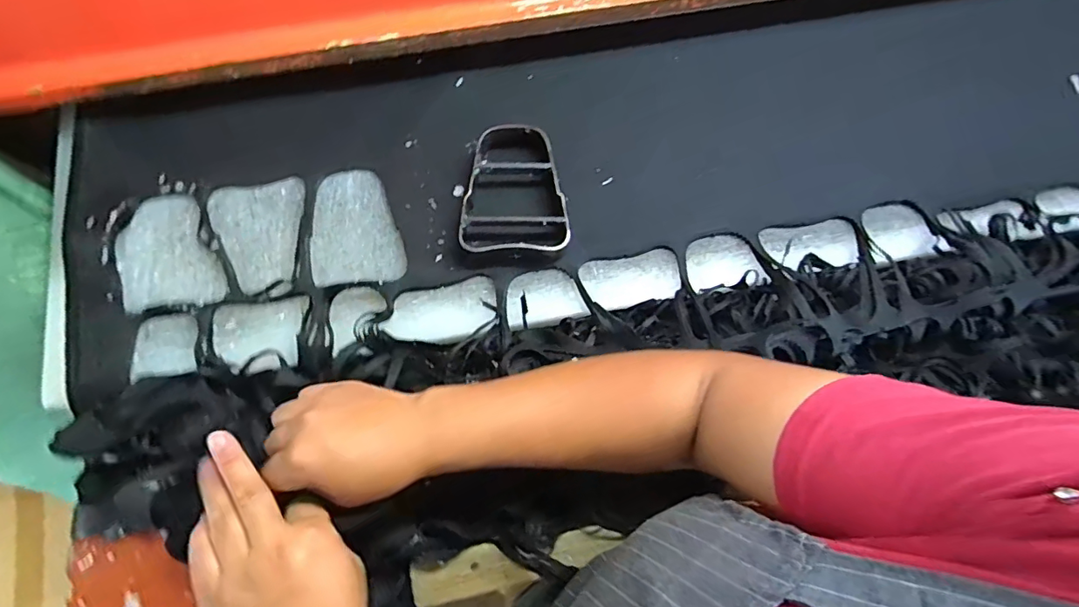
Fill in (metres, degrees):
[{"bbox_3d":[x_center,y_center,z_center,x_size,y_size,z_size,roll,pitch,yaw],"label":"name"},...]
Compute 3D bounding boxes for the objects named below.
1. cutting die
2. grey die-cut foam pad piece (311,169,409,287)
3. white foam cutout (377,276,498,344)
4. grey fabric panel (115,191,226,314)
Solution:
[{"bbox_3d":[-0.027,-0.113,0.511,0.105,0.039,0.135,-3,75,-2],"label":"cutting die"},{"bbox_3d":[-0.193,-0.075,0.522,0.090,0.009,0.128,-19,76,-6],"label":"grey die-cut foam pad piece"},{"bbox_3d":[-0.096,0.010,0.498,0.109,0.008,0.057,-12,75,-4],"label":"white foam cutout"},{"bbox_3d":[-0.371,-0.050,0.508,0.089,0.007,0.126,-19,76,-6],"label":"grey fabric panel"}]

